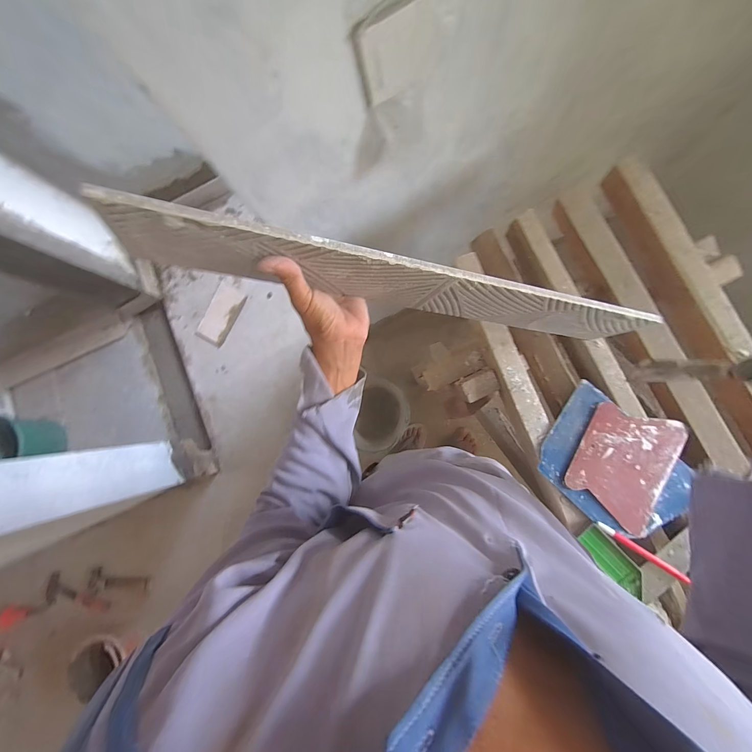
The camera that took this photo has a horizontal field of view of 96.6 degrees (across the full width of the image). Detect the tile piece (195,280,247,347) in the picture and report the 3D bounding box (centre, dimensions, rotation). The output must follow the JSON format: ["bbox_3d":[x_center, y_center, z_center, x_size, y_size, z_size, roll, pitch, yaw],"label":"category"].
[{"bbox_3d":[-0.711,-0.280,1.538,0.156,0.015,0.275,30,94,12],"label":"tile piece"}]

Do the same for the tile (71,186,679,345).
[{"bbox_3d":[0.062,-0.093,0.367,0.581,0.099,0.017,6,85,-20],"label":"tile"}]

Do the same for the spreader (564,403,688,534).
[{"bbox_3d":[0.359,0.125,0.485,0.122,0.006,0.160,26,88,10],"label":"spreader"}]

